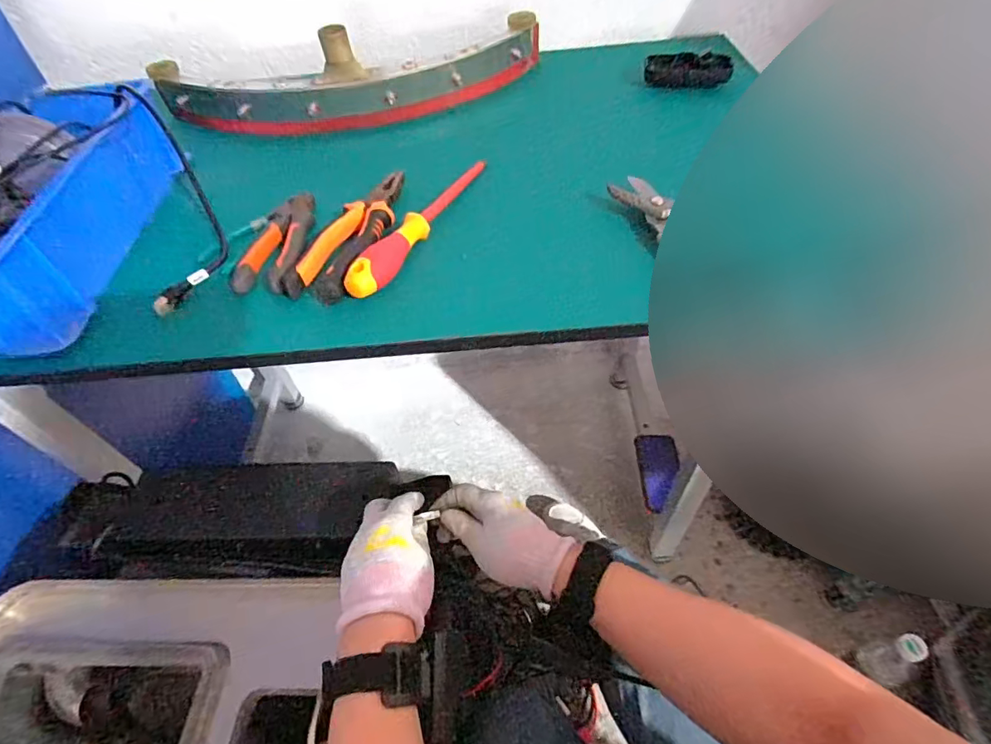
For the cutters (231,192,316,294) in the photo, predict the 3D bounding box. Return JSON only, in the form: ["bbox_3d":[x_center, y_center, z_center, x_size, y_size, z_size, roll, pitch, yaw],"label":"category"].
[{"bbox_3d":[-0.215,-0.129,0.507,0.051,0.019,0.134,1,51,6],"label":"cutters"}]

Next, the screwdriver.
[{"bbox_3d":[-0.076,-0.154,0.511,0.031,0.033,0.238,17,54,18],"label":"screwdriver"}]

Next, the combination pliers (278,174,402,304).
[{"bbox_3d":[-0.144,-0.137,0.509,0.066,0.025,0.185,10,52,14],"label":"combination pliers"}]

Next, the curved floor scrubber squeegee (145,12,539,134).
[{"bbox_3d":[-0.182,-0.401,0.686,0.512,0.117,0.101,-13,50,-5],"label":"curved floor scrubber squeegee"}]

